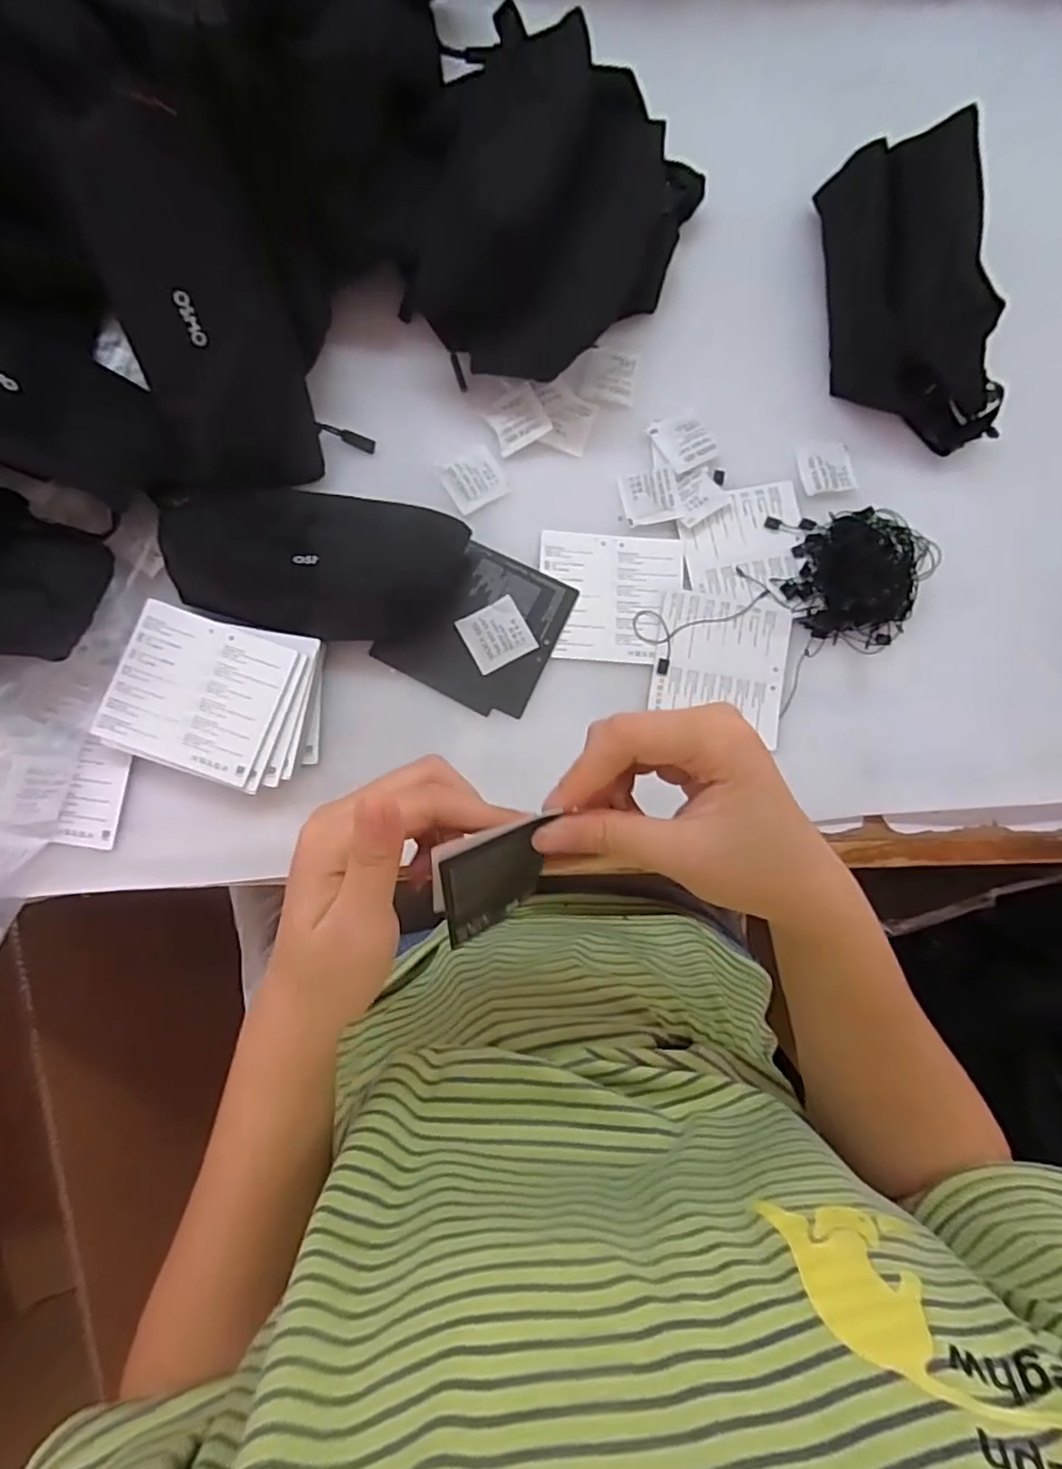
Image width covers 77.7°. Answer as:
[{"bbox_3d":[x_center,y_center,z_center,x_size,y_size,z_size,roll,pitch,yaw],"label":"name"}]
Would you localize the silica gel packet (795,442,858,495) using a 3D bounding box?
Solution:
[{"bbox_3d":[0.211,-0.189,0.467,0.040,0.005,0.037,-10,84,-6],"label":"silica gel packet"}]

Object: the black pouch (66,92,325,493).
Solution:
[{"bbox_3d":[-0.188,-0.237,0.377,0.090,0.025,0.182,-15,120,-6],"label":"black pouch"}]

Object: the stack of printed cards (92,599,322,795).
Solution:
[{"bbox_3d":[-0.195,-0.022,0.411,0.122,0.020,0.097,12,82,-3],"label":"stack of printed cards"}]

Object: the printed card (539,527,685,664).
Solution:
[{"bbox_3d":[0.055,-0.094,0.453,0.095,0.004,0.088,3,83,-4],"label":"printed card"}]

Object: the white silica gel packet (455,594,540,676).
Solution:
[{"bbox_3d":[-0.022,-0.066,0.436,0.042,0.007,0.040,-30,87,-7],"label":"white silica gel packet"}]

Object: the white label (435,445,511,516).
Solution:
[{"bbox_3d":[-0.039,-0.175,0.450,0.040,0.004,0.038,-29,87,-7],"label":"white label"}]

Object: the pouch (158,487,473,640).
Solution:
[{"bbox_3d":[-0.136,-0.110,0.426,0.184,0.025,0.089,8,83,-4],"label":"pouch"}]

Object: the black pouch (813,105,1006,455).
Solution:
[{"bbox_3d":[0.259,-0.306,0.454,0.091,0.072,0.212,-11,84,-6],"label":"black pouch"}]

